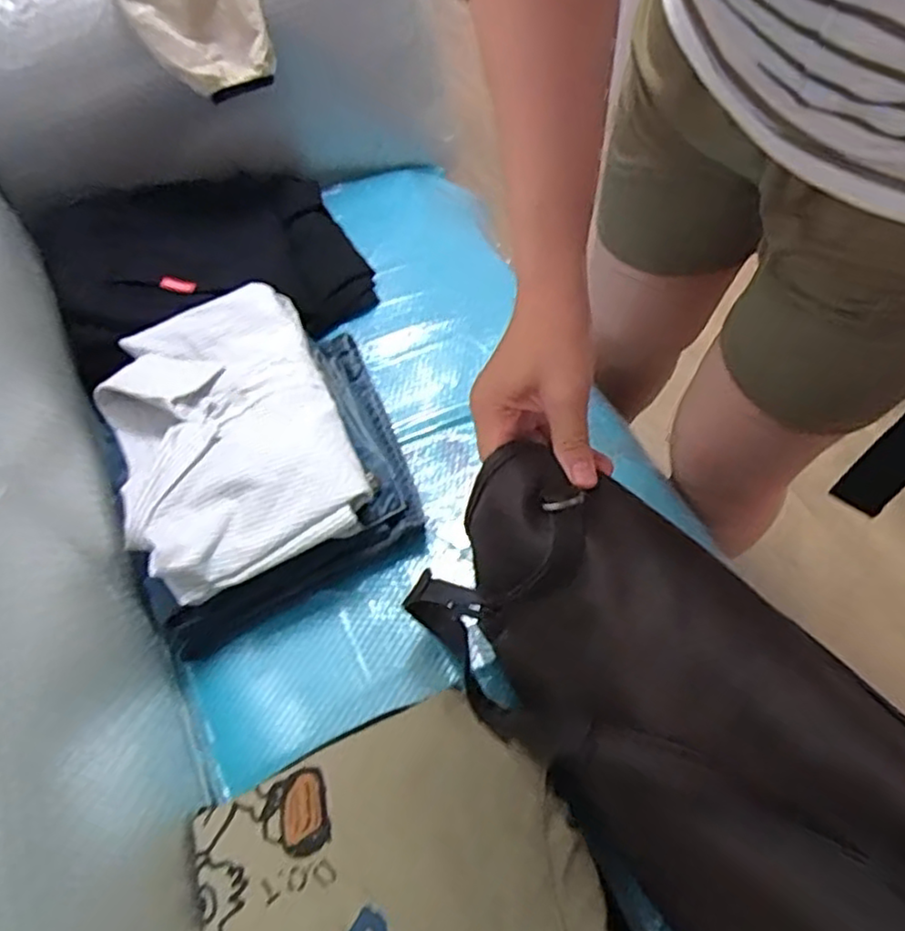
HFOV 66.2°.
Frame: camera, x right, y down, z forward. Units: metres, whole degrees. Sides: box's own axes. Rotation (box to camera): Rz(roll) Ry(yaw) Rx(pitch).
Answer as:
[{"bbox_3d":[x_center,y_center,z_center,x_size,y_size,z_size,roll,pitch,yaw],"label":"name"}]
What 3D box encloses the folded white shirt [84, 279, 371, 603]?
[{"bbox_3d":[-0.206,-0.034,0.618,0.198,0.045,0.288,-24,60,-9],"label":"folded white shirt"}]

